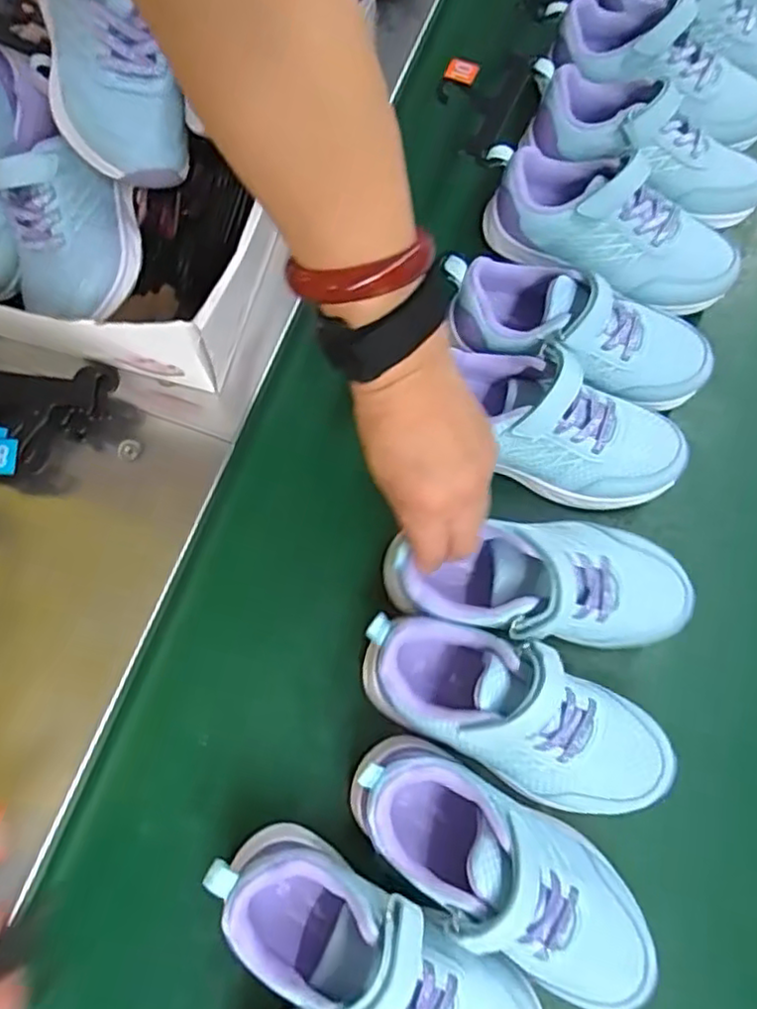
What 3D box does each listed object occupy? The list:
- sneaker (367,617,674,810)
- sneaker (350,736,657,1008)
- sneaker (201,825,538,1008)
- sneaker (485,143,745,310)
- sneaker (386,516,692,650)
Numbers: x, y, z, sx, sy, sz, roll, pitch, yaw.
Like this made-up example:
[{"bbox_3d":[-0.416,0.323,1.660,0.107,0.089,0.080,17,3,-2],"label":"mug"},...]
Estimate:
[{"bbox_3d":[0.079,0.123,0.389,0.184,0.101,0.072,27,75,5],"label":"sneaker"},{"bbox_3d":[0.065,0.201,0.363,0.189,0.074,0.075,32,76,7],"label":"sneaker"},{"bbox_3d":[0.002,0.238,0.350,0.193,0.082,0.093,31,76,7],"label":"sneaker"},{"bbox_3d":[0.171,-0.206,0.494,0.194,0.084,0.076,28,75,6],"label":"sneaker"},{"bbox_3d":[0.096,0.048,0.401,0.187,0.068,0.068,3,74,-7],"label":"sneaker"}]

